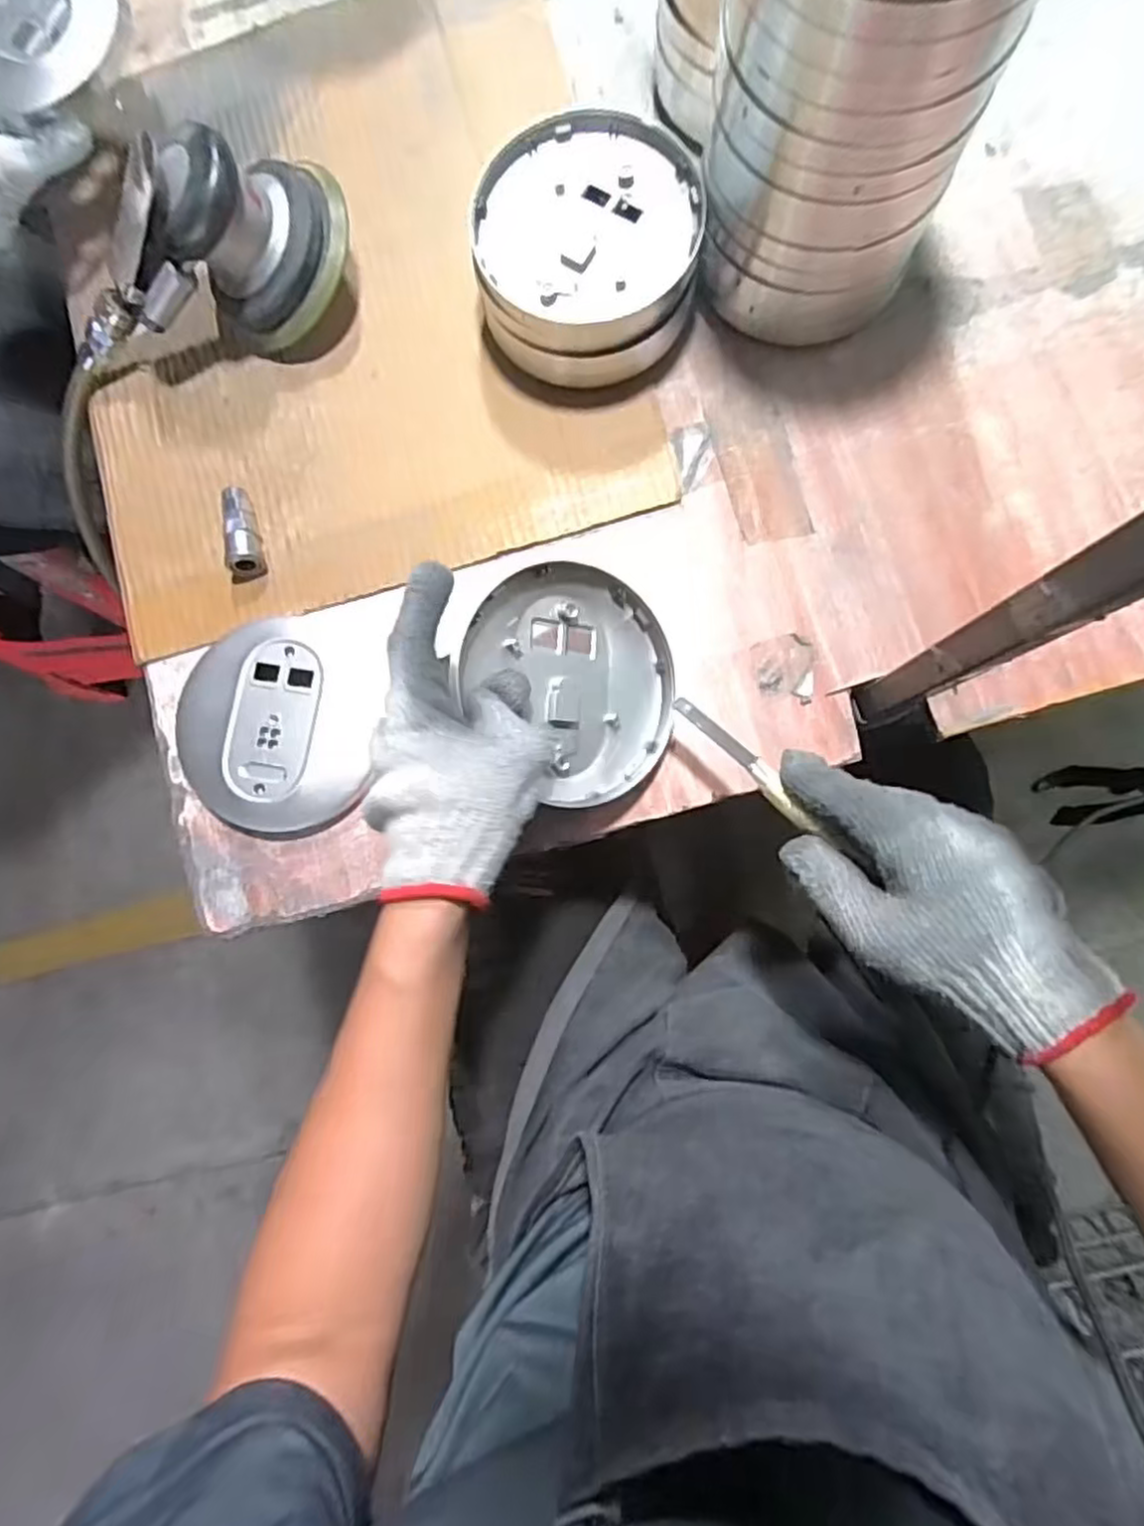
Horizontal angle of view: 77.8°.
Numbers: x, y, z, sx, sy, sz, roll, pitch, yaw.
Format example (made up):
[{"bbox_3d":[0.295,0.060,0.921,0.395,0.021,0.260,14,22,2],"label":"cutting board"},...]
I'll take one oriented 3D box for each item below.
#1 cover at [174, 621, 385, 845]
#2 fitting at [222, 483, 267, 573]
[{"bbox_3d":[-0.190,-0.024,0.458,0.125,0.021,0.137,0,85,3],"label":"cover"},{"bbox_3d":[-0.223,-0.156,0.475,0.021,0.022,0.059,-14,84,2],"label":"fitting"}]

